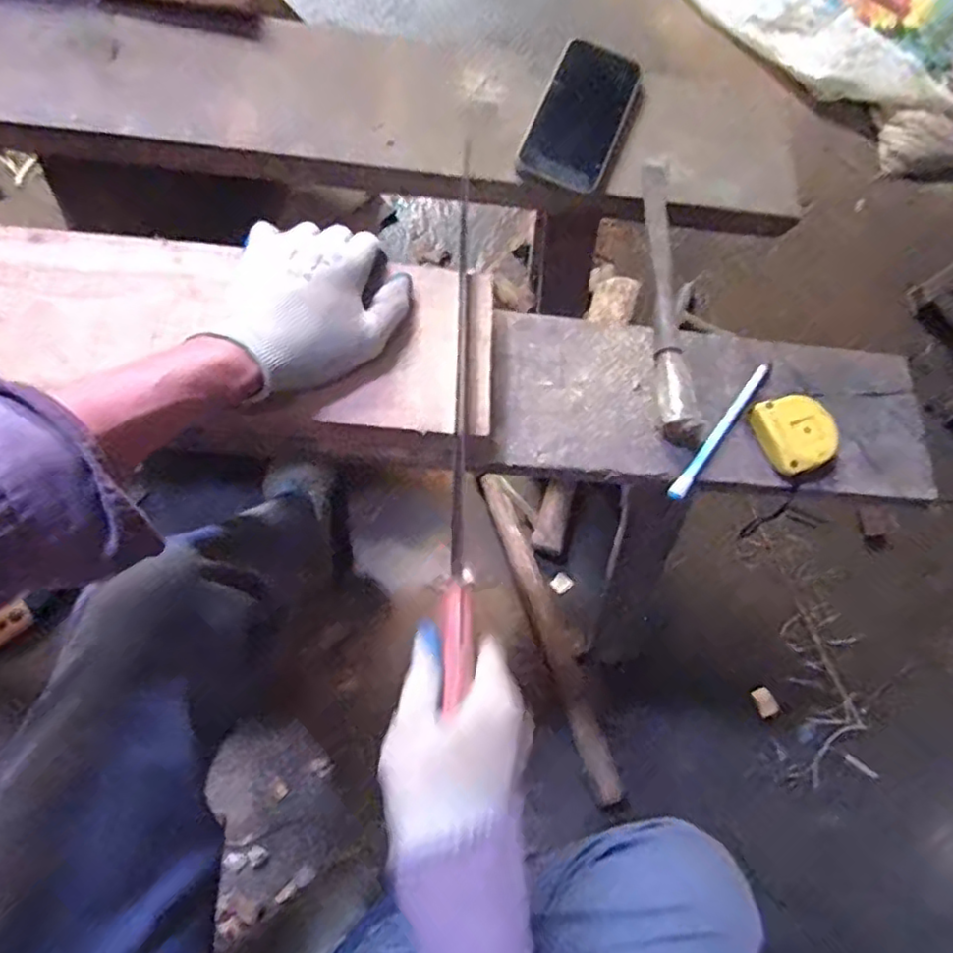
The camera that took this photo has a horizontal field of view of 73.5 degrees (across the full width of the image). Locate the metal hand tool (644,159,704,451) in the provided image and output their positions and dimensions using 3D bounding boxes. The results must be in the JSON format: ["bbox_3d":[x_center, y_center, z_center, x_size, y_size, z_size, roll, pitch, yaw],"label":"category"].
[{"bbox_3d":[0.155,-0.154,0.519,0.034,0.026,0.270,2,73,-6],"label":"metal hand tool"}]

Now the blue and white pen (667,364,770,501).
[{"bbox_3d":[0.192,-0.038,0.497,0.011,0.014,0.150,39,73,6],"label":"blue and white pen"}]

